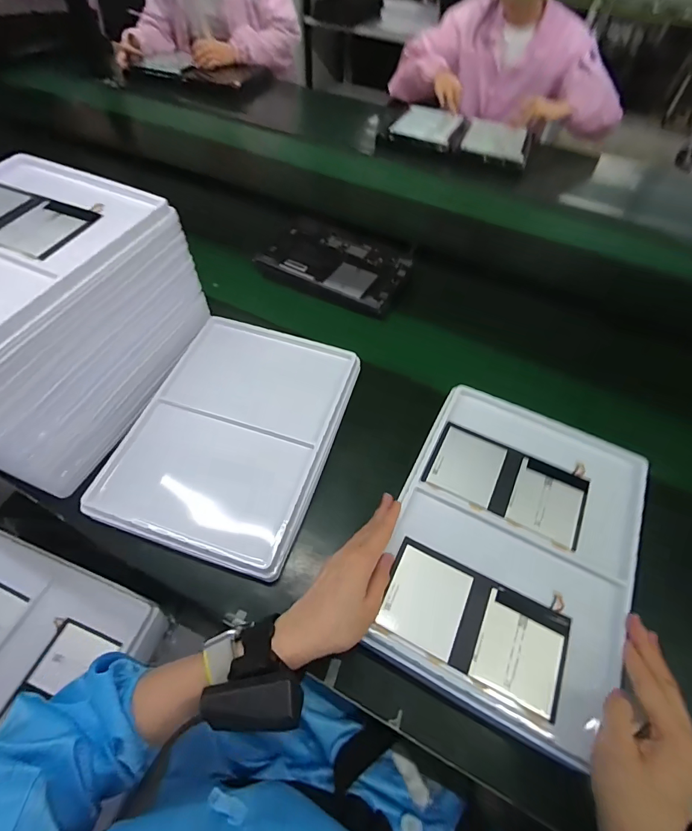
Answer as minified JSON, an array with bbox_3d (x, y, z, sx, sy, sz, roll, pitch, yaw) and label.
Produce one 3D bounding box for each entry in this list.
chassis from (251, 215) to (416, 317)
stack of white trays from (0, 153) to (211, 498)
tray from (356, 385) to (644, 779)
[{"bbox_3d":[-0.019,-0.273,0.726,0.251,0.015,0.182,24,58,13],"label":"chassis"},{"bbox_3d":[-0.380,-0.121,0.498,0.243,0.201,0.318,22,57,12],"label":"stack of white trays"},{"bbox_3d":[0.175,0.126,0.428,0.233,0.026,0.326,25,58,13],"label":"tray"}]

